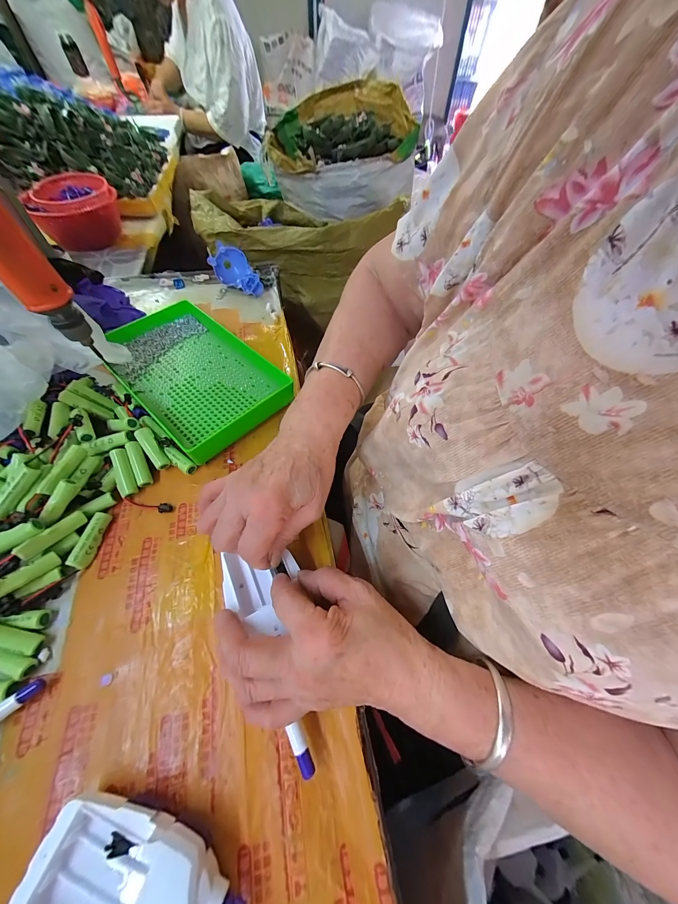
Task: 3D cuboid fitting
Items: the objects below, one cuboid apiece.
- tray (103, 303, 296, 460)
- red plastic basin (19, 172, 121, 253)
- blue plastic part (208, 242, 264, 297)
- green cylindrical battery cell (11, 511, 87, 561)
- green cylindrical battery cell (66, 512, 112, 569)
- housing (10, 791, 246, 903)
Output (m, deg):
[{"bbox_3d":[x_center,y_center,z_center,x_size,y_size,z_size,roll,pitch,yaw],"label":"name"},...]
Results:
[{"bbox_3d":[-0.190,-0.109,0.383,0.248,0.033,0.160,40,65,19],"label":"tray"},{"bbox_3d":[-0.556,-0.515,0.624,0.155,0.090,0.147,-19,60,-13],"label":"red plastic basin"},{"bbox_3d":[-0.180,-0.314,0.505,0.055,0.051,0.092,-35,67,-22],"label":"blue plastic part"},{"bbox_3d":[-0.256,0.073,0.259,0.012,0.012,0.051,24,37,11],"label":"green cylindrical battery cell"},{"bbox_3d":[-0.235,0.082,0.274,0.011,0.016,0.050,7,59,1],"label":"green cylindrical battery cell"},{"bbox_3d":[-0.095,0.255,0.162,0.160,0.036,0.058,13,58,7],"label":"housing"}]

